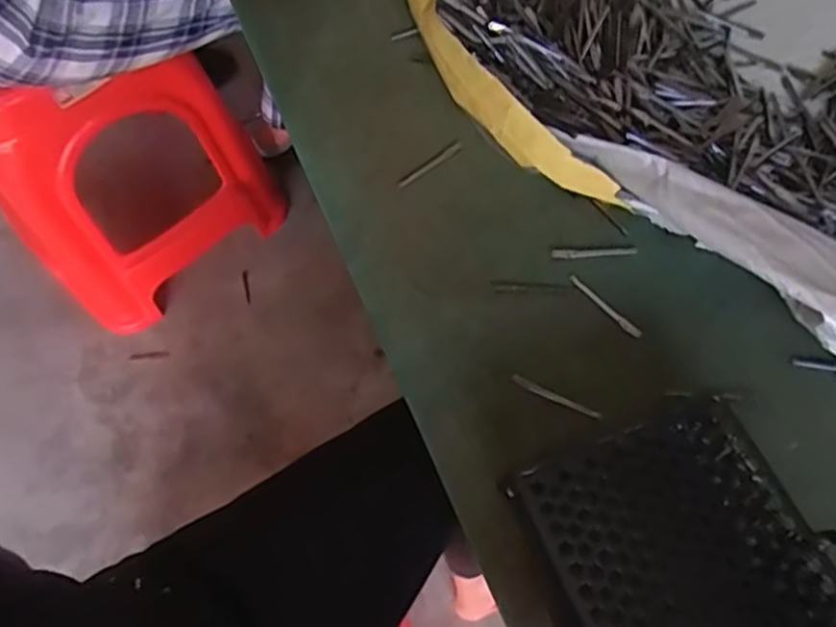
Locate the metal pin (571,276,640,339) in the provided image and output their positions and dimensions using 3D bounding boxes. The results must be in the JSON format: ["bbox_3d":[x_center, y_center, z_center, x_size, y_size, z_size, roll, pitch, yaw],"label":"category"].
[{"bbox_3d":[0.141,-0.006,0.496,0.007,0.007,0.067,-38,72,-14],"label":"metal pin"}]

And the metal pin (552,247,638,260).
[{"bbox_3d":[0.137,-0.047,0.511,0.064,0.004,0.009,-2,67,0],"label":"metal pin"}]

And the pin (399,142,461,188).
[{"bbox_3d":[0.011,-0.127,0.562,0.068,0.004,0.007,-36,72,-13],"label":"pin"}]

